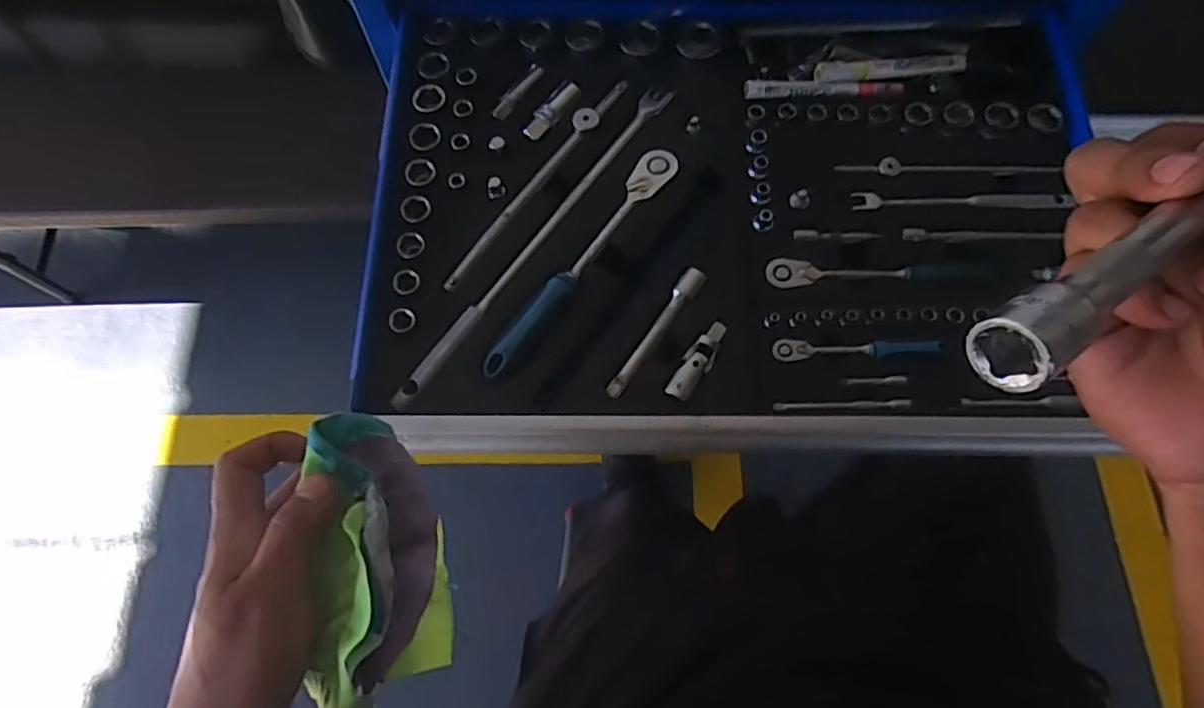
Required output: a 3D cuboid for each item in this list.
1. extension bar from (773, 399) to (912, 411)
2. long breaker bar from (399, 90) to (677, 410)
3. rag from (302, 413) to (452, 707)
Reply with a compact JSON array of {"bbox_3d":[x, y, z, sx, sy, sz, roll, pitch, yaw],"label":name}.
[{"bbox_3d":[0.171,0.037,0.450,0.092,0.005,0.007,-2,70,11],"label":"extension bar"},{"bbox_3d":[-0.048,-0.096,0.515,0.022,0.019,0.348,34,73,11],"label":"long breaker bar"},{"bbox_3d":[-0.117,0.104,0.319,0.065,0.060,0.143,-8,71,-4],"label":"rag"}]

